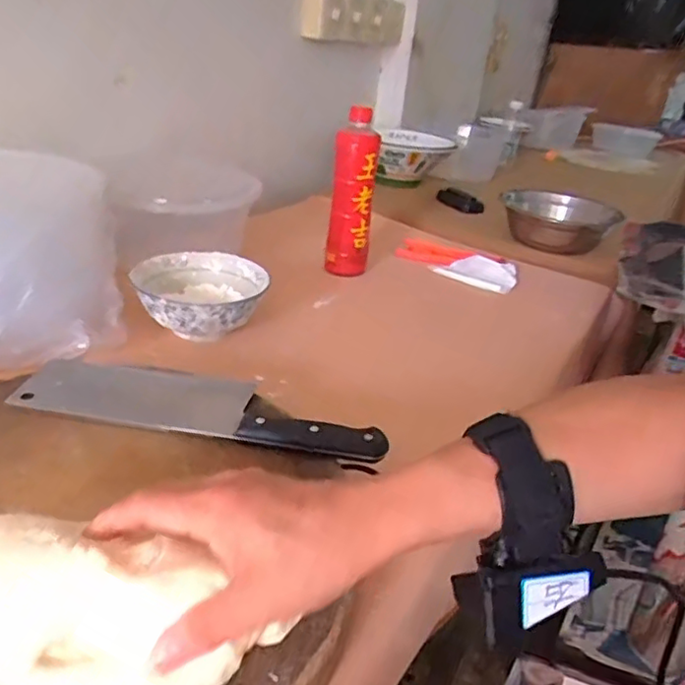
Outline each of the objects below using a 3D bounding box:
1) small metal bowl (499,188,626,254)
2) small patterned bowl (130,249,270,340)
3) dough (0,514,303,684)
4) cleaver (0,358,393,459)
[{"bbox_3d":[0.371,-0.208,1.080,0.194,0.065,0.176,11,27,9],"label":"small metal bowl"},{"bbox_3d":[-0.155,-0.052,0.699,0.136,0.053,0.137,5,27,-3],"label":"small patterned bowl"},{"bbox_3d":[-0.130,0.119,0.283,0.175,0.054,0.054,12,27,2],"label":"dough"},{"bbox_3d":[-0.110,0.047,0.499,0.288,0.014,0.081,9,27,5],"label":"cleaver"}]

